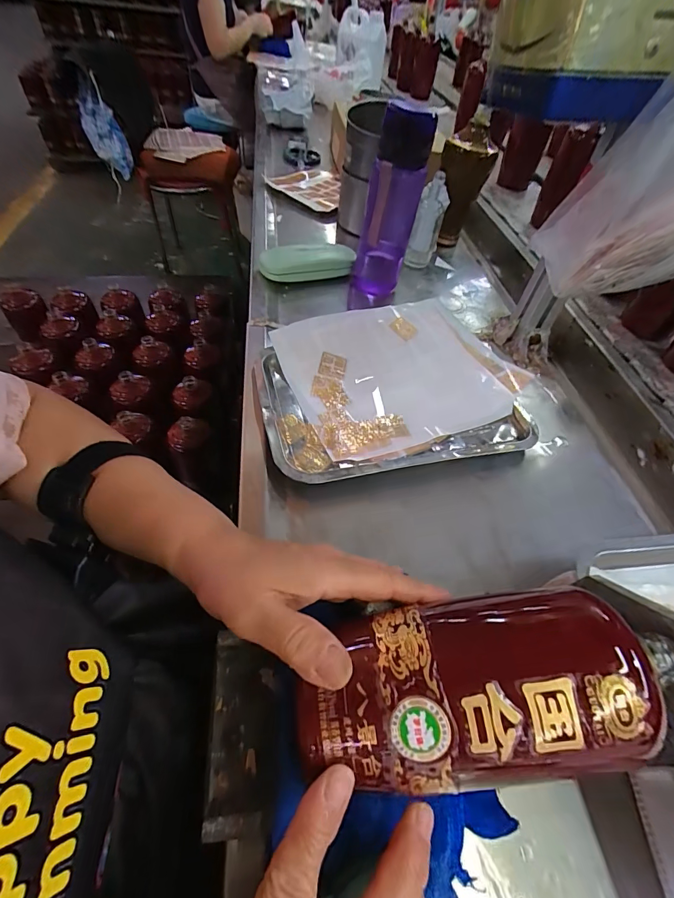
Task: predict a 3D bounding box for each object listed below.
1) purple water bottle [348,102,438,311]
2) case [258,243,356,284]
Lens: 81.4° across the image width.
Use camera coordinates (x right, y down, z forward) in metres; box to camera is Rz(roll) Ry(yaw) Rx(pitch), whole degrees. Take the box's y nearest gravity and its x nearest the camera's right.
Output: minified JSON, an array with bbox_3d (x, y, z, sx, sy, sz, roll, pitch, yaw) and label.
[{"bbox_3d":[0.071,-0.326,0.554,0.079,0.241,0.089,10,52,3],"label":"purple water bottle"},{"bbox_3d":[-0.046,-0.295,0.623,0.156,0.046,0.057,-12,54,-14],"label":"case"}]

